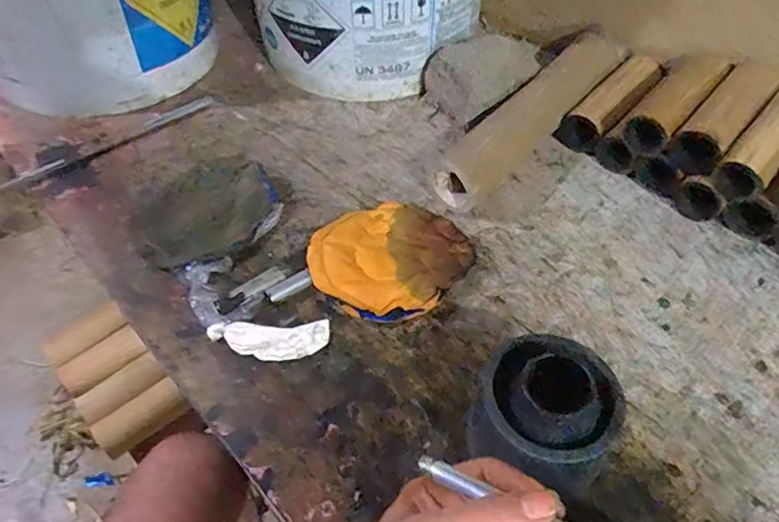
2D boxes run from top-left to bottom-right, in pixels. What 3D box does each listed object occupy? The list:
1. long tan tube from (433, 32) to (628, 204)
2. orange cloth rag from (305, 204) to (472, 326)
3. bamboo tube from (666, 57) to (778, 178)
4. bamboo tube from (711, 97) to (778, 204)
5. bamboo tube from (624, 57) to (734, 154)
[{"bbox_3d":[0.194,-0.194,0.734,0.061,0.066,0.372,36,60,27],"label":"long tan tube"},{"bbox_3d":[-0.002,-0.006,0.599,0.151,0.024,0.156,31,58,25],"label":"orange cloth rag"},{"bbox_3d":[0.401,-0.171,0.646,0.054,0.047,0.188,37,58,28],"label":"bamboo tube"},{"bbox_3d":[0.432,-0.137,0.616,0.189,0.046,0.048,-36,58,-27],"label":"bamboo tube"},{"bbox_3d":[0.351,-0.194,0.670,0.053,0.050,0.163,35,57,27],"label":"bamboo tube"}]

